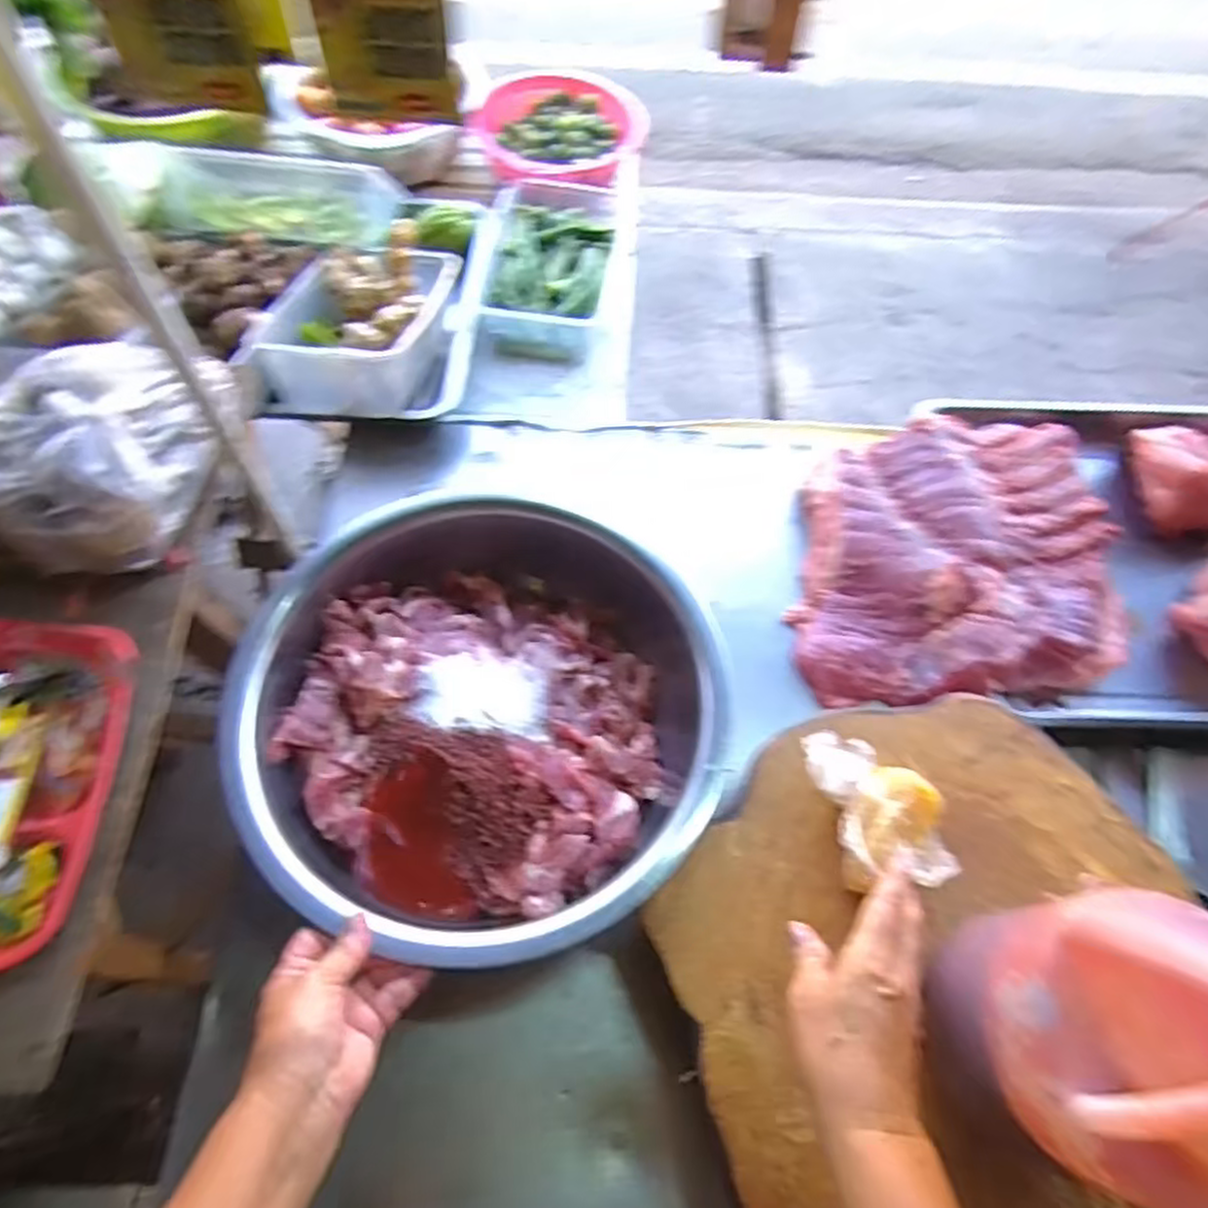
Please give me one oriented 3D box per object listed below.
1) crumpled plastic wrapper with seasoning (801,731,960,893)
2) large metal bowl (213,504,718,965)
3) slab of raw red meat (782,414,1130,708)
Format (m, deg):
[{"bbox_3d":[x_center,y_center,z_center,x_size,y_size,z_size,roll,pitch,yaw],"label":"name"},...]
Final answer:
[{"bbox_3d":[0.211,0.147,0.552,0.096,0.051,0.119,-3,64,-5],"label":"crumpled plastic wrapper with seasoning"},{"bbox_3d":[-0.098,0.082,0.615,0.359,0.111,0.376,1,63,-3],"label":"large metal bowl"},{"bbox_3d":[0.358,-0.049,0.761,0.340,0.071,0.299,-5,64,-6],"label":"slab of raw red meat"}]

